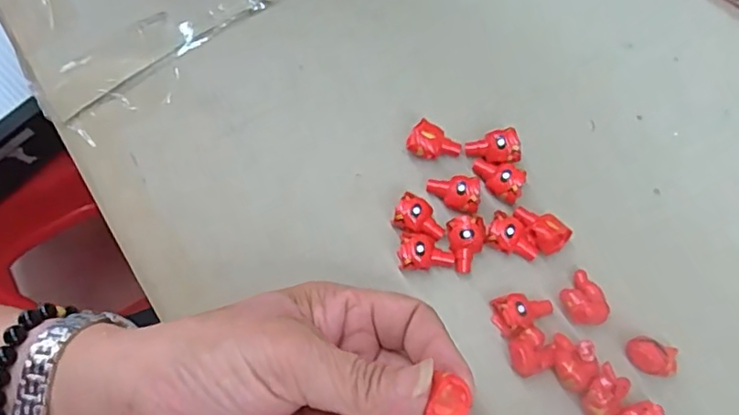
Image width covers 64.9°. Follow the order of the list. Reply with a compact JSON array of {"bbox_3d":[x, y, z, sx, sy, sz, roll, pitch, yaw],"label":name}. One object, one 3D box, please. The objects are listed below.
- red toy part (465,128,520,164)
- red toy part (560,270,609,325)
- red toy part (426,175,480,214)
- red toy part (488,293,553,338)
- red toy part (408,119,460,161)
[{"bbox_3d":[0.059,-0.028,0.280,0.025,0.011,0.015,-4,71,1],"label":"red toy part"},{"bbox_3d":[0.095,0.042,0.259,0.019,0.015,0.022,-34,73,-9],"label":"red toy part"},{"bbox_3d":[0.039,-0.007,0.274,0.024,0.011,0.016,9,72,6],"label":"red toy part"},{"bbox_3d":[0.068,0.046,0.257,0.027,0.014,0.016,-18,71,-4],"label":"red toy part"},{"bbox_3d":[0.031,-0.030,0.282,0.025,0.015,0.016,15,72,8],"label":"red toy part"}]

